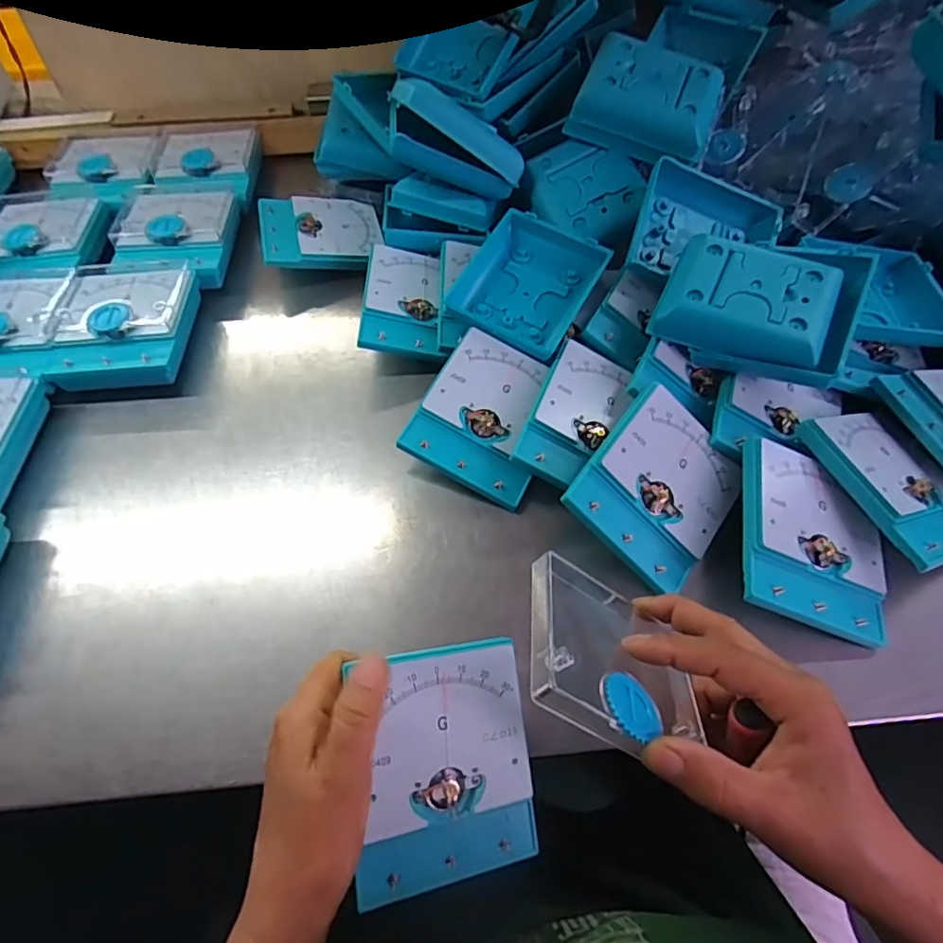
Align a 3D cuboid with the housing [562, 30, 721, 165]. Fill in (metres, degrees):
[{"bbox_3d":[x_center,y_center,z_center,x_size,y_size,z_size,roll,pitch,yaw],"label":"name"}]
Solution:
[{"bbox_3d":[0.151,-0.313,0.453,0.113,0.049,0.092,24,62,15],"label":"housing"}]

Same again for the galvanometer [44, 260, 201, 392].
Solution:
[{"bbox_3d":[-0.291,-0.125,0.459,0.101,0.049,0.129,-4,58,-2],"label":"galvanometer"}]

